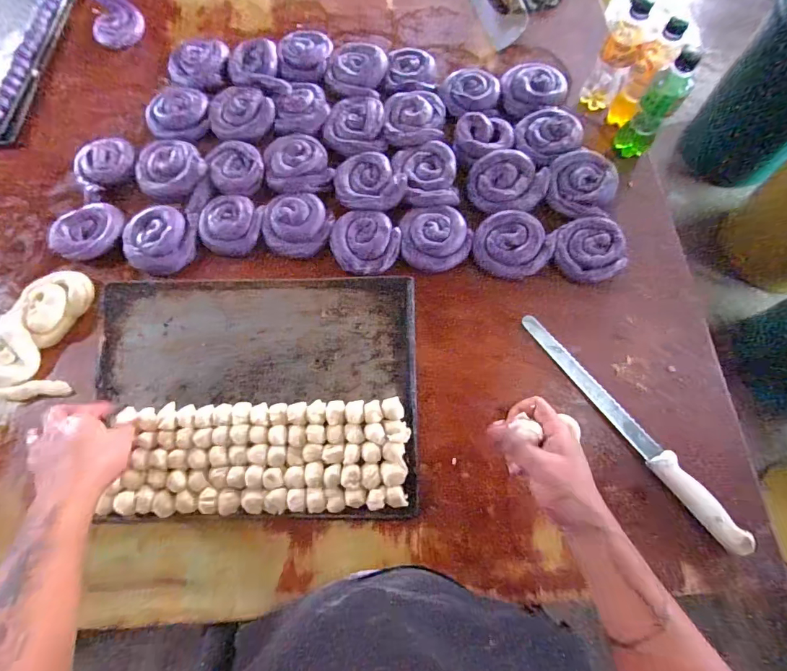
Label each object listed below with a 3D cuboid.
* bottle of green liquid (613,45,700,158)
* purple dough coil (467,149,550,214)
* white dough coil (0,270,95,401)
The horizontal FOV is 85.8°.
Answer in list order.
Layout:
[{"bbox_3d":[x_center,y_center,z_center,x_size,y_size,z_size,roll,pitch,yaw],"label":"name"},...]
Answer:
[{"bbox_3d":[0.417,-0.362,0.675,0.053,0.164,0.055,31,73,11],"label":"bottle of green liquid"},{"bbox_3d":[0.188,-0.257,0.699,0.119,0.041,0.111,0,70,0],"label":"purple dough coil"},{"bbox_3d":[-0.525,-0.003,0.625,0.131,0.032,0.189,3,70,2],"label":"white dough coil"}]

